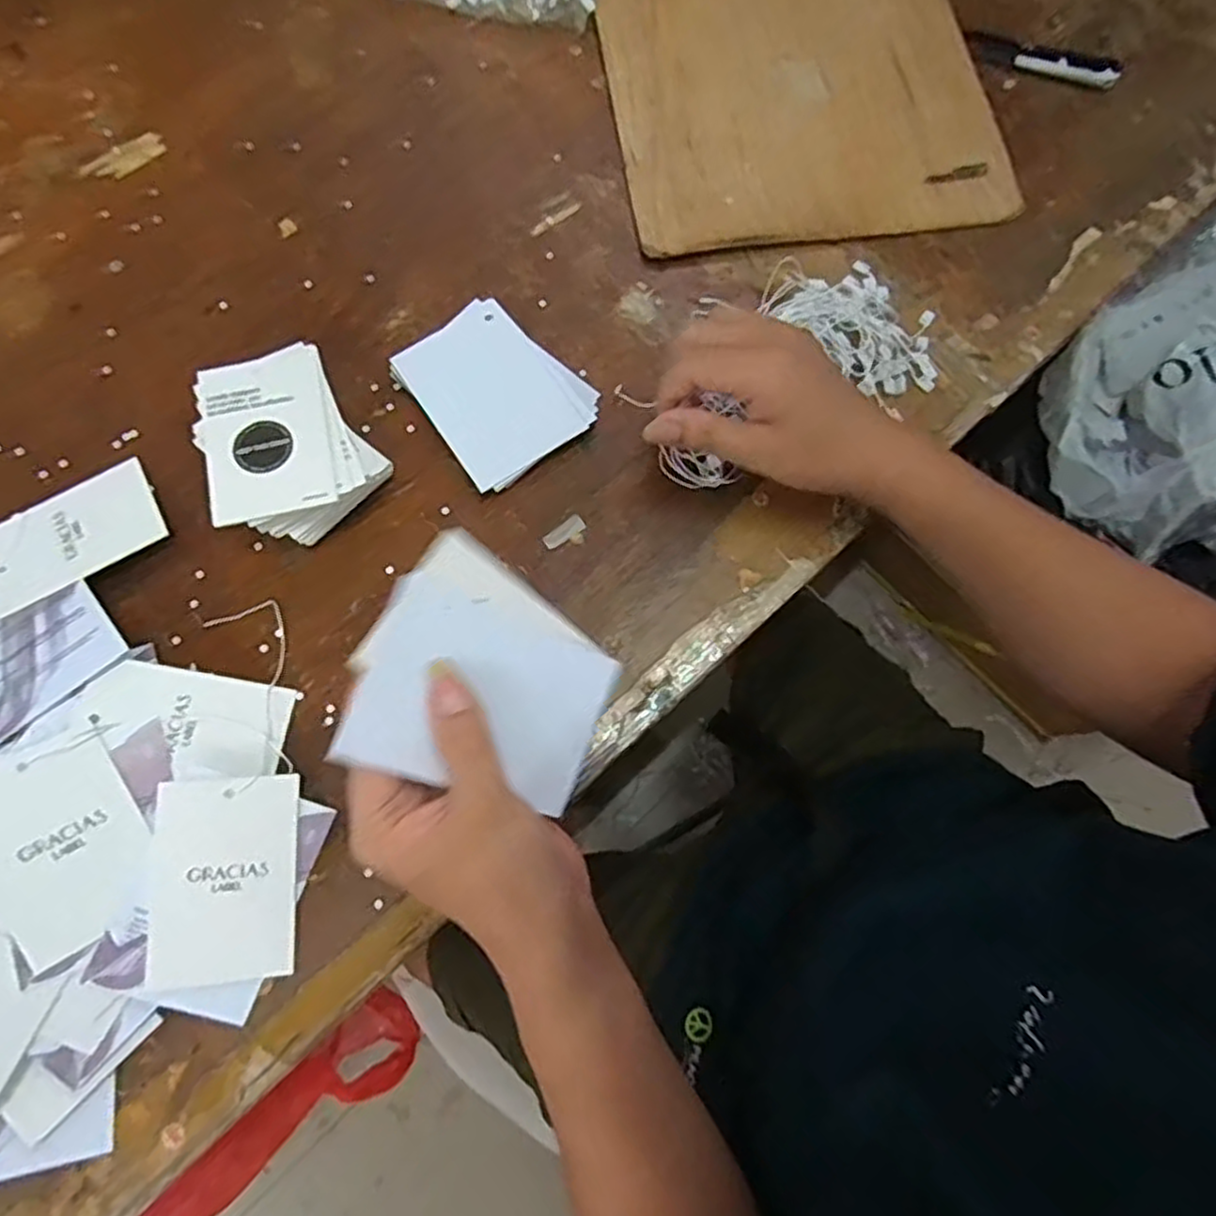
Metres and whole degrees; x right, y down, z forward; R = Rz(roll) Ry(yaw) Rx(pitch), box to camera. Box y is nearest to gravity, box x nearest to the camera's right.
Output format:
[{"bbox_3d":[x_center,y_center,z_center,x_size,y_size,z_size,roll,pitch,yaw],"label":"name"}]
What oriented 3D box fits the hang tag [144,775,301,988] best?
[{"bbox_3d":[-0.178,0.125,0.342,0.060,0.004,0.089,0,76,-15],"label":"hang tag"}]

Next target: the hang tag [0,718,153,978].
[{"bbox_3d":[-0.243,0.104,0.327,0.060,0.004,0.089,-29,88,-26],"label":"hang tag"}]

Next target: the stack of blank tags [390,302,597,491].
[{"bbox_3d":[-0.063,-0.124,0.418,0.084,0.012,0.100,-37,80,-10],"label":"stack of blank tags"}]

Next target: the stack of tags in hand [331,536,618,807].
[{"bbox_3d":[-0.044,0.027,0.289,0.100,0.004,0.088,23,85,-28],"label":"stack of tags in hand"}]

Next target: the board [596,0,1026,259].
[{"bbox_3d":[0.123,-0.365,0.489,0.243,0.009,0.276,-8,76,-4],"label":"board"}]

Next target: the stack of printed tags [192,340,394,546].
[{"bbox_3d":[-0.170,-0.086,0.392,0.079,0.039,0.095,-26,78,-8],"label":"stack of printed tags"}]

